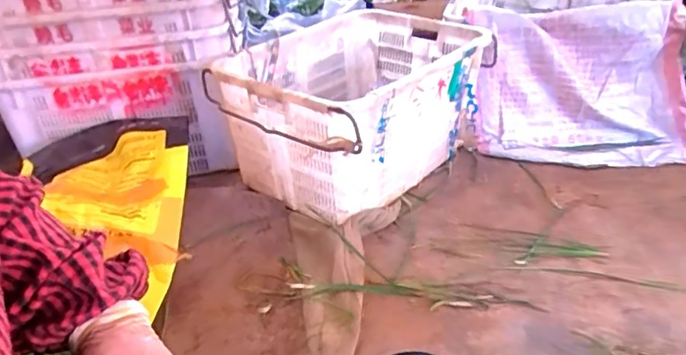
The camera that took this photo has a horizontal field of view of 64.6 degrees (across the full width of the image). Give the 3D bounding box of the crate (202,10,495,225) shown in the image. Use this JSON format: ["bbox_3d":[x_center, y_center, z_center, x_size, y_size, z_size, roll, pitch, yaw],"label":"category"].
[{"bbox_3d":[0.035,-0.203,1.521,0.524,0.347,0.697,19,37,36],"label":"crate"}]

